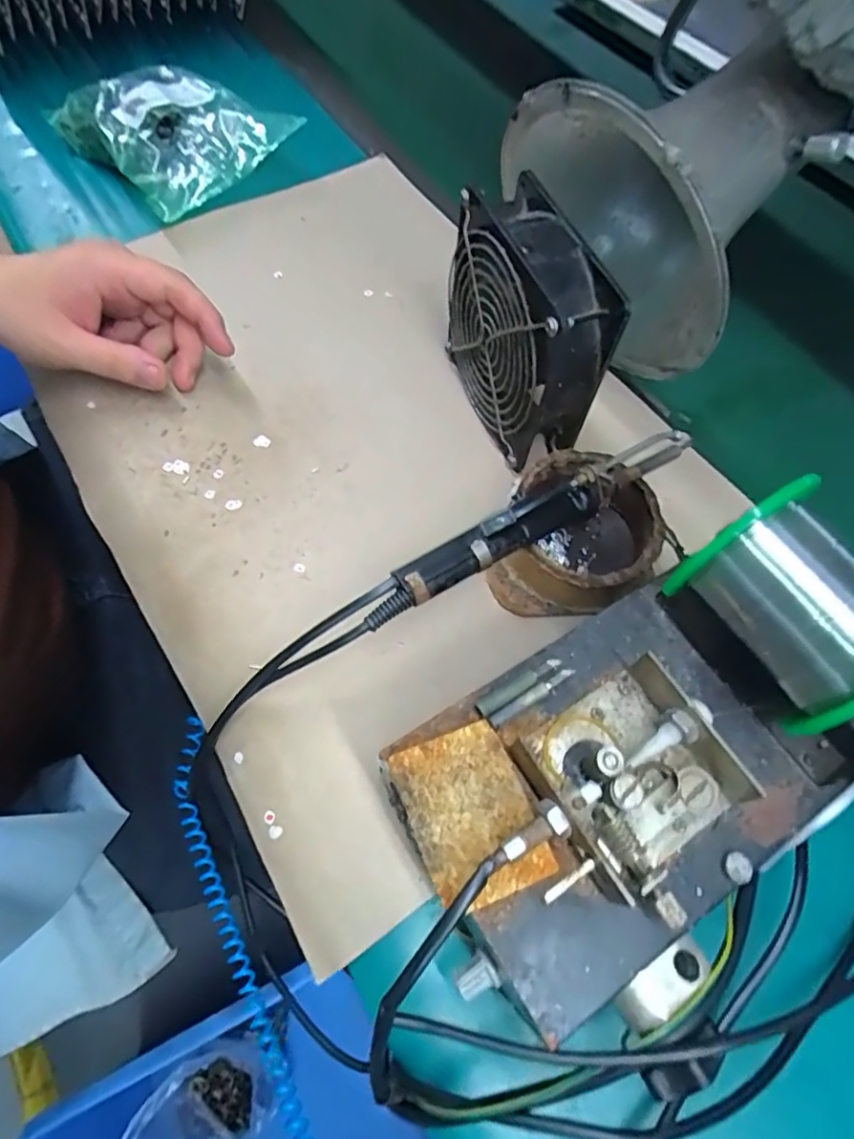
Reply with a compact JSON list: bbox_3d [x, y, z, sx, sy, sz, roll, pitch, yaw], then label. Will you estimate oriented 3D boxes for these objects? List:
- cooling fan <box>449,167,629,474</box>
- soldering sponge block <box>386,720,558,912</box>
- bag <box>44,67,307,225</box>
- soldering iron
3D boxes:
[{"bbox_3d":[0.057,-0.138,0.348,0.044,0.120,0.121,-20,66,-13],"label":"cooling fan"},{"bbox_3d":[0.016,0.090,0.215,0.045,0.004,0.058,-20,66,-14],"label":"soldering sponge block"},{"bbox_3d":[-0.214,-0.366,0.485,0.177,0.048,0.130,38,67,15],"label":"bag"},{"bbox_3d":[0.058,-0.027,0.300,0.200,0.023,0.020,-26,67,-17],"label":"soldering iron"}]

